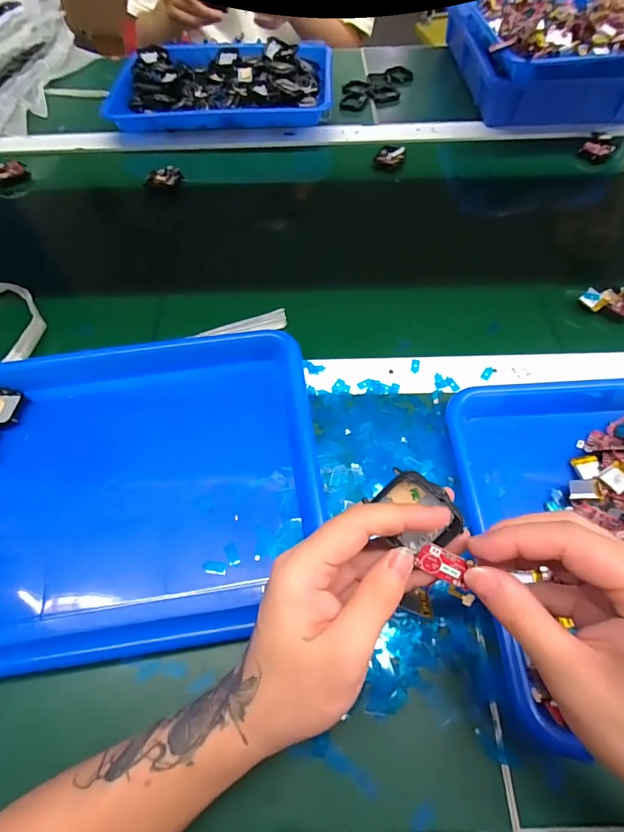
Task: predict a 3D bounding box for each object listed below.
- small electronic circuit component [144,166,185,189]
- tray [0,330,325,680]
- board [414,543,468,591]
[{"bbox_3d":[-0.201,-0.324,0.561,0.051,0.017,0.024,-10,61,-4],"label":"small electronic circuit component"},{"bbox_3d":[-0.161,0.045,0.333,0.323,0.034,0.262,-7,61,-3],"label":"tray"},{"bbox_3d":[0.068,0.076,0.213,0.026,0.004,0.014,25,92,6],"label":"board"}]

